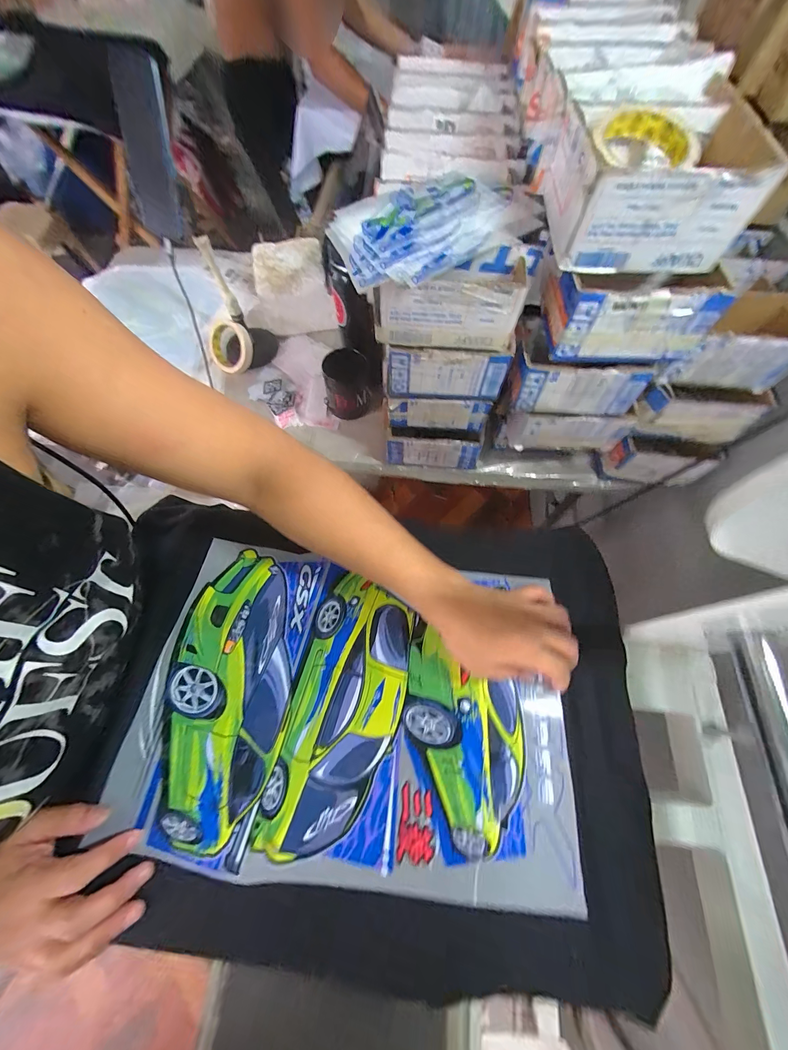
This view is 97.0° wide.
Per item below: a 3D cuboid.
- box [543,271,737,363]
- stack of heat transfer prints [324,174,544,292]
[{"bbox_3d":[0.243,-0.228,0.372,0.162,0.078,0.062,3,67,1],"label":"box"},{"bbox_3d":[0.045,-0.318,0.368,0.240,0.021,0.131,-32,71,-13],"label":"stack of heat transfer prints"}]

